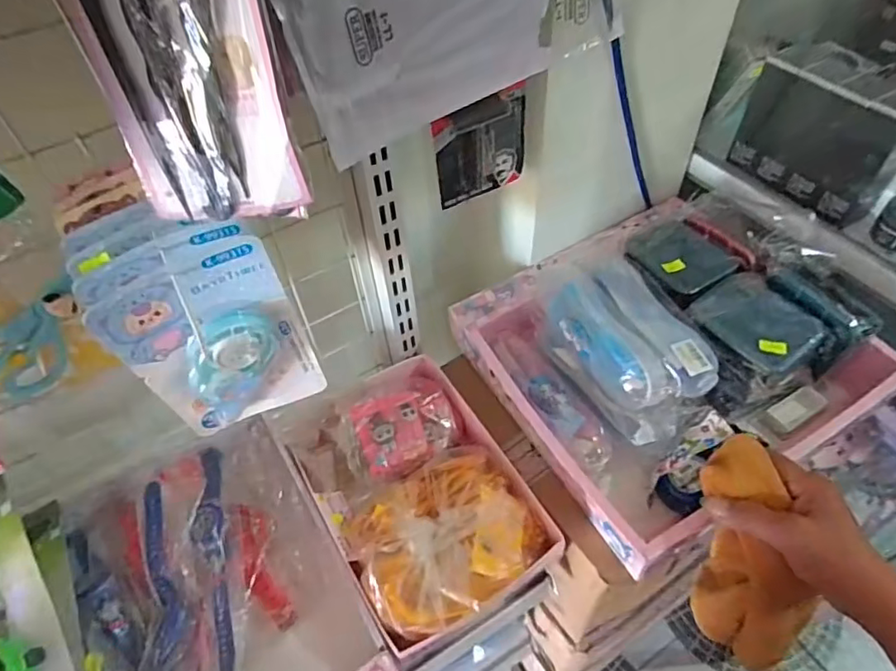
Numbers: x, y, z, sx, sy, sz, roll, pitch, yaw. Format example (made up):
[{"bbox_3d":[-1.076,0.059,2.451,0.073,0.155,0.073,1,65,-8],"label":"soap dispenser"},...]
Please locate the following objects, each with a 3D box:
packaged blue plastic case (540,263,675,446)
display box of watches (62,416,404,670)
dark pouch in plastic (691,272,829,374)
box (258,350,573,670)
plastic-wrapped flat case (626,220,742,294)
[{"bbox_3d":[0.145,0.010,0.546,0.061,0.071,0.202,-21,53,-14],"label":"packaged blue plastic case"},{"bbox_3d":[-0.194,0.226,0.476,0.218,0.070,0.330,-27,54,-18],"label":"display box of watches"},{"bbox_3d":[0.285,-0.017,0.522,0.084,0.007,0.096,-25,54,-16],"label":"dark pouch in plastic"},{"bbox_3d":[-0.028,0.137,0.519,0.172,0.059,0.253,-28,55,-18],"label":"box"},{"bbox_3d":[0.238,-0.083,0.578,0.079,0.012,0.093,-21,53,-14],"label":"plastic-wrapped flat case"}]

